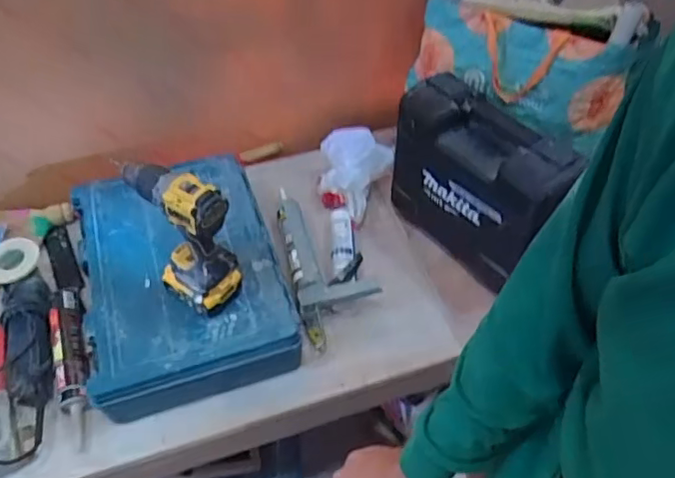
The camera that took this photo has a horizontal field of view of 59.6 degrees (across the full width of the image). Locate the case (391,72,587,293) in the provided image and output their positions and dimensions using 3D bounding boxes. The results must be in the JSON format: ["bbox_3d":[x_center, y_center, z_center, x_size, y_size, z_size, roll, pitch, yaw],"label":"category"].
[{"bbox_3d":[0.246,-0.102,1.044,0.131,0.250,0.320,-35,57,-26],"label":"case"}]

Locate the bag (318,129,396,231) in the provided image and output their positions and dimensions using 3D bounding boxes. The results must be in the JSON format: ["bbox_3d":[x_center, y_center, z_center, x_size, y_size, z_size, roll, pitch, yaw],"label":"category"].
[{"bbox_3d":[0.033,-0.141,1.227,0.122,0.127,0.168,24,53,19],"label":"bag"}]

